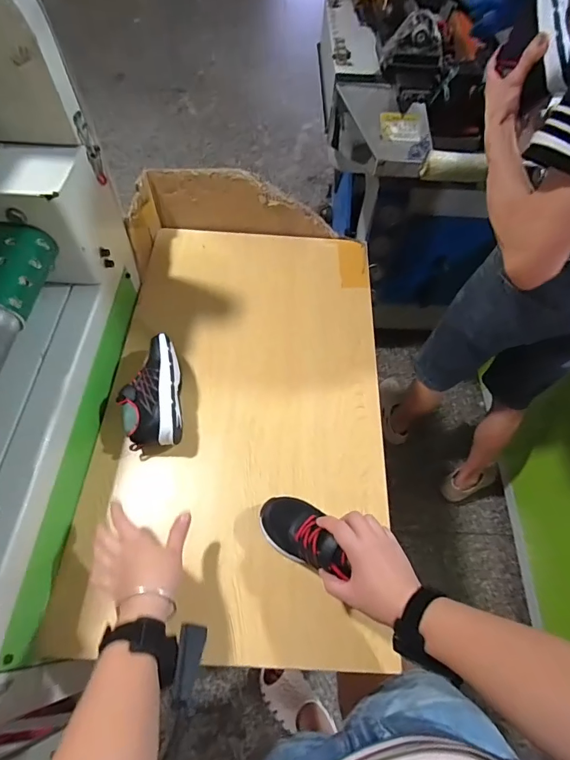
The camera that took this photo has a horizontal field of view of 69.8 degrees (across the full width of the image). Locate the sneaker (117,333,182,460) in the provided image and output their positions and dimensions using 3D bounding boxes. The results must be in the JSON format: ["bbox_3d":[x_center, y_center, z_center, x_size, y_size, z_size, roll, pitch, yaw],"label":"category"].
[{"bbox_3d":[-0.219,0.023,0.667,0.092,0.076,0.175,-5,60,-7],"label":"sneaker"}]

